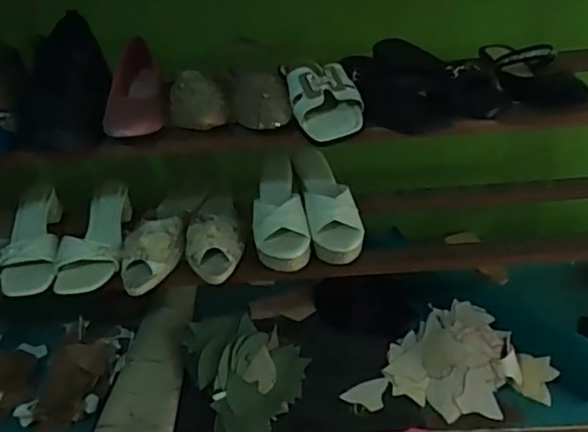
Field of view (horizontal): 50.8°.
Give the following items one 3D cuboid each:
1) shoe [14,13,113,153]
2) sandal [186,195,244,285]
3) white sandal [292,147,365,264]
[{"bbox_3d":[-0.303,-0.186,0.844,0.109,0.069,0.235,-3,66,5],"label":"shoe"},{"bbox_3d":[-0.129,0.017,0.994,0.092,0.063,0.213,-11,38,-6],"label":"sandal"},{"bbox_3d":[0.053,-0.022,0.982,0.080,0.056,0.205,-13,60,-8],"label":"white sandal"}]

